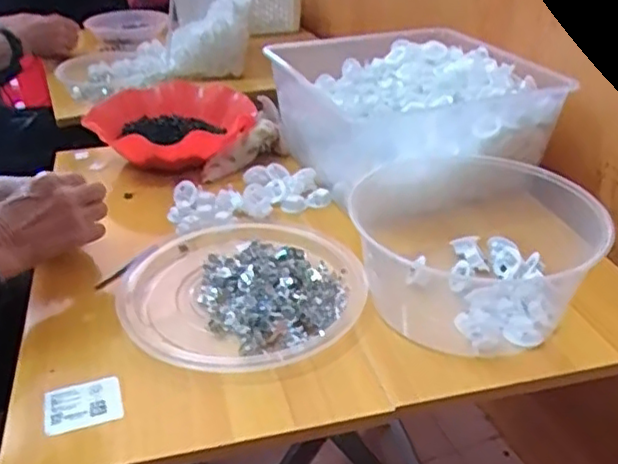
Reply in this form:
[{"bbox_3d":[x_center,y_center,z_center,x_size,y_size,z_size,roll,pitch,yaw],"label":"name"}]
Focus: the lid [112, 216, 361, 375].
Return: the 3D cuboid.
[{"bbox_3d":[-0.070,0.044,0.665,0.238,0.019,0.259,-8,32,-10],"label":"lid"}]

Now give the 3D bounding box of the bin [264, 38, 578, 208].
[{"bbox_3d":[0.129,-0.172,0.897,0.294,0.116,0.314,-12,33,-16],"label":"bin"}]

